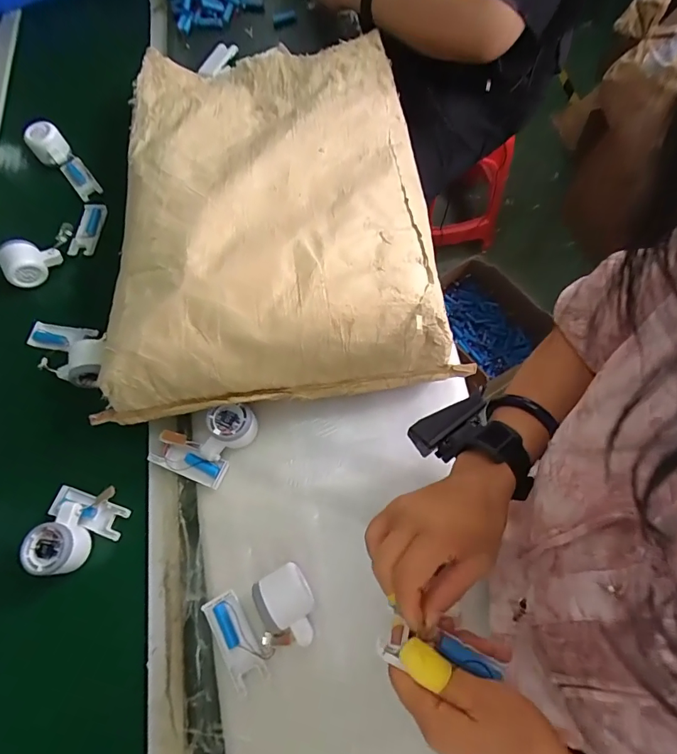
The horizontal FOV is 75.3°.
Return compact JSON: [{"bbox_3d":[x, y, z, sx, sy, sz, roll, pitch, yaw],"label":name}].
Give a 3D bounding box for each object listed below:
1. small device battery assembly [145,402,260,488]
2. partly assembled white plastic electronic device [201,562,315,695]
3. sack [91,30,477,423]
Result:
[{"bbox_3d":[-0.179,0.079,0.580,0.115,0.053,0.112,22,71,11],"label":"small device battery assembly"},{"bbox_3d":[-0.085,0.277,0.500,0.121,0.049,0.098,-31,70,-9],"label":"partly assembled white plastic electronic device"},{"bbox_3d":[-0.104,-0.281,0.652,0.450,0.101,0.641,-7,68,0],"label":"sack"}]

